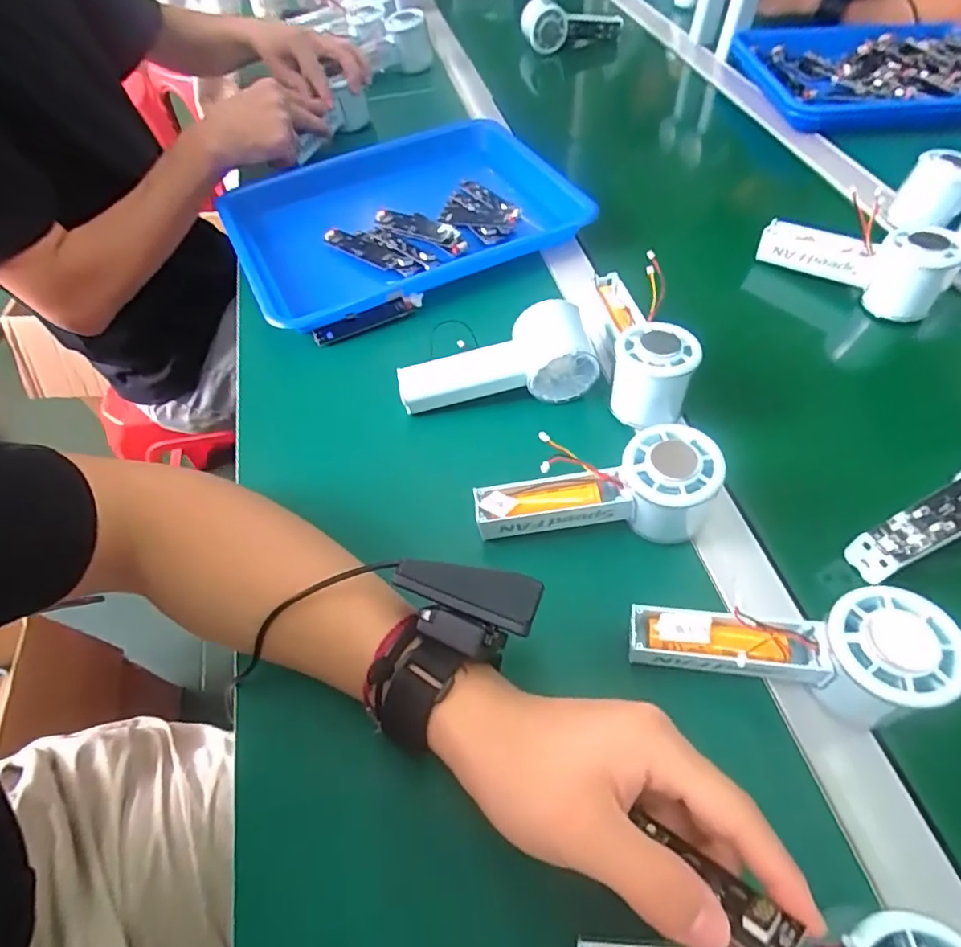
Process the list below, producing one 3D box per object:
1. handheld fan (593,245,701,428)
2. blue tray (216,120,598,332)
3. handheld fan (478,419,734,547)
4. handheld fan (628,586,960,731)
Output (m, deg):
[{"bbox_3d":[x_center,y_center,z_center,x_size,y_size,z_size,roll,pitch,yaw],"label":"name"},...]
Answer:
[{"bbox_3d":[0.121,-0.109,0.423,0.058,0.059,0.155,-1,56,3],"label":"handheld fan"},{"bbox_3d":[-0.081,-0.261,0.577,0.329,0.053,0.241,-26,58,-14],"label":"blue tray"},{"bbox_3d":[0.075,0.018,0.357,0.148,0.058,0.052,-11,55,11],"label":"handheld fan"},{"bbox_3d":[0.160,0.098,0.295,0.151,0.054,0.058,-2,55,18],"label":"handheld fan"}]

